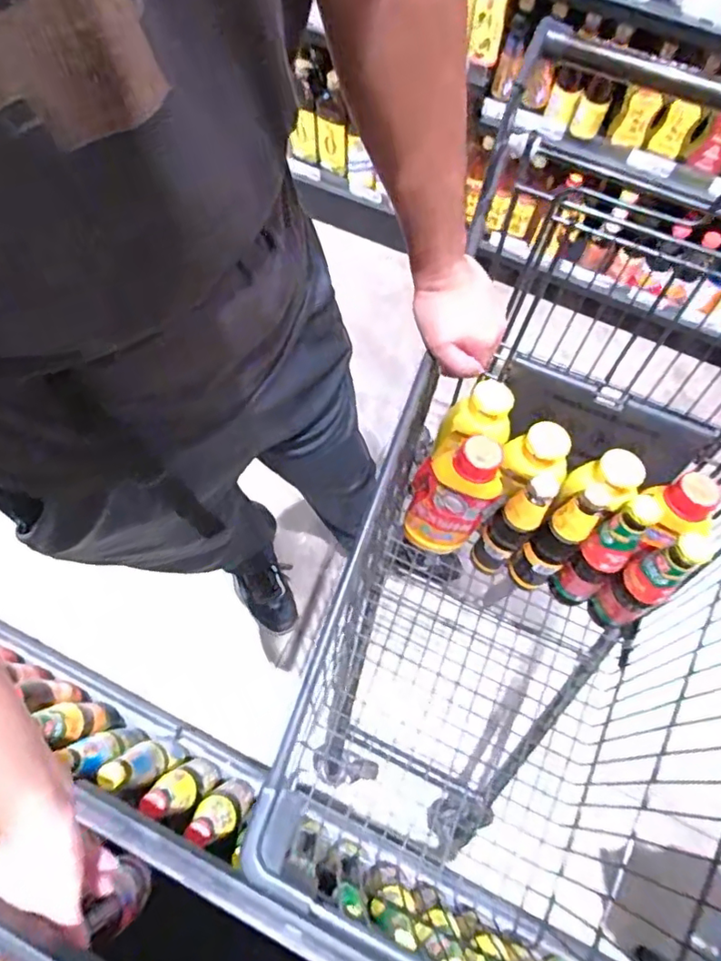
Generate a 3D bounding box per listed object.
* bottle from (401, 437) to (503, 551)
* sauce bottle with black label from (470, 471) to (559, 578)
[{"bbox_3d":[0.123,0.024,0.775,0.101,0.229,0.102,1,68,-2],"label":"bottle"},{"bbox_3d":[0.204,0.065,0.764,0.069,0.232,0.051,-42,76,-16],"label":"sauce bottle with black label"}]

